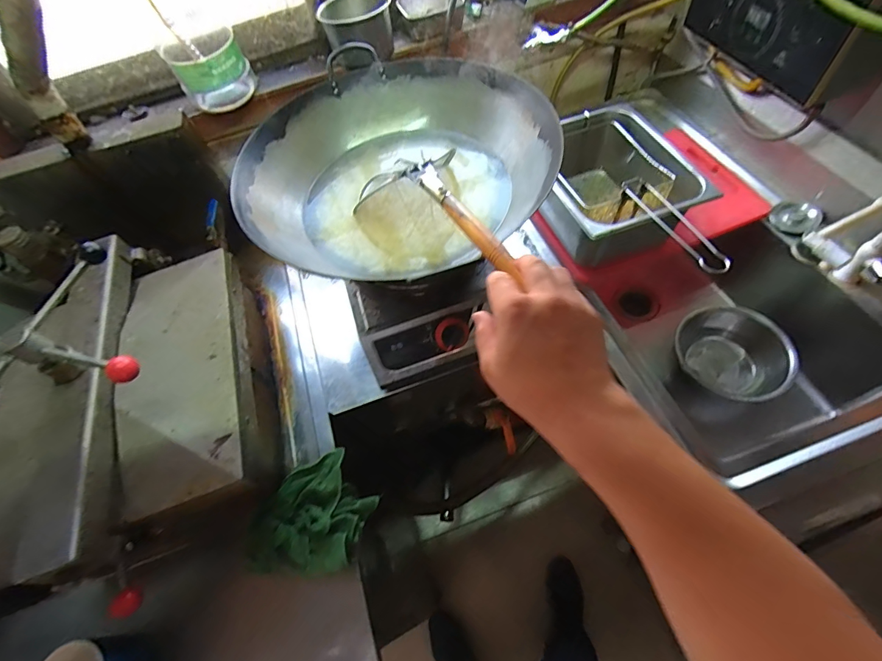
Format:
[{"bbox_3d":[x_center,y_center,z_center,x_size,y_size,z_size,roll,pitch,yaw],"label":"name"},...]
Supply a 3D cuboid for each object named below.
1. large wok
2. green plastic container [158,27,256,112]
[{"bbox_3d":[-0.072,-0.289,0.683,0.475,0.117,0.411,-7,62,0],"label":"large wok"},{"bbox_3d":[-0.457,-0.524,0.821,0.141,0.130,0.117,-35,65,-14],"label":"green plastic container"}]

